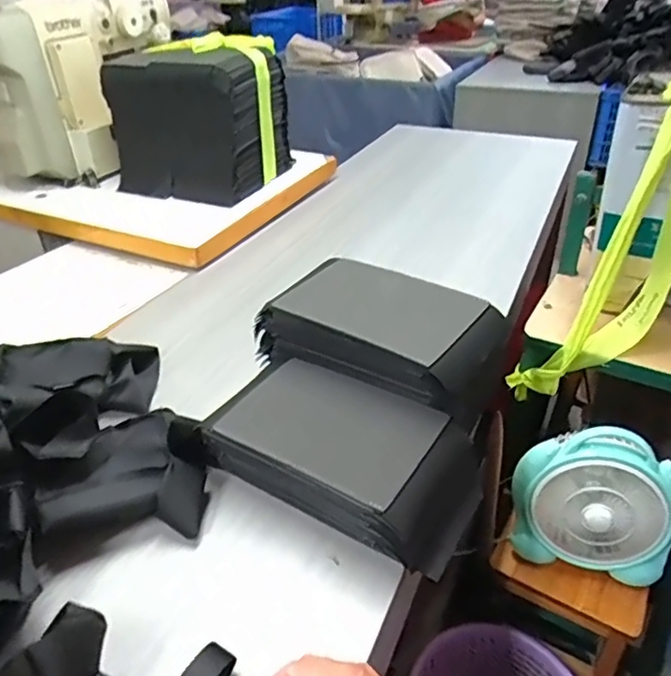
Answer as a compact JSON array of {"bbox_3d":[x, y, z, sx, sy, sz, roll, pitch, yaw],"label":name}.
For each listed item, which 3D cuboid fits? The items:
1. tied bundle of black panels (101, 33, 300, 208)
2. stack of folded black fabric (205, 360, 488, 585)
[{"bbox_3d":[-0.308,-0.500,1.316,0.312,0.289,0.274,14,37,22],"label":"tied bundle of black panels"},{"bbox_3d":[0.008,0.131,0.657,0.289,0.093,0.159,18,39,27],"label":"stack of folded black fabric"}]

